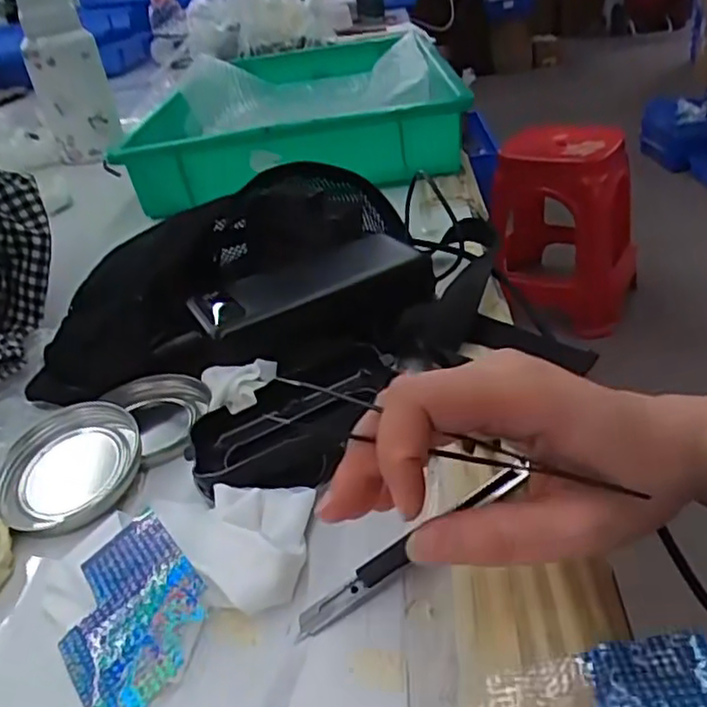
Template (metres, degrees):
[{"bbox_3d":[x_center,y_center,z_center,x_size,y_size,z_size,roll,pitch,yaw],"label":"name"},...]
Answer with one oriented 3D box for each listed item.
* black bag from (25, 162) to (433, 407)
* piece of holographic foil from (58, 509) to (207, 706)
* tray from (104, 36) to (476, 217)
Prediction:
[{"bbox_3d":[-0.078,-0.062,0.462,0.249,0.074,0.194,-4,33,4],"label":"black bag"},{"bbox_3d":[-0.091,0.105,0.271,0.059,0.004,0.082,-41,45,-17],"label":"piece of holographic foil"},{"bbox_3d":[-0.083,-0.330,0.914,0.366,0.121,0.634,-8,32,1],"label":"tray"}]

